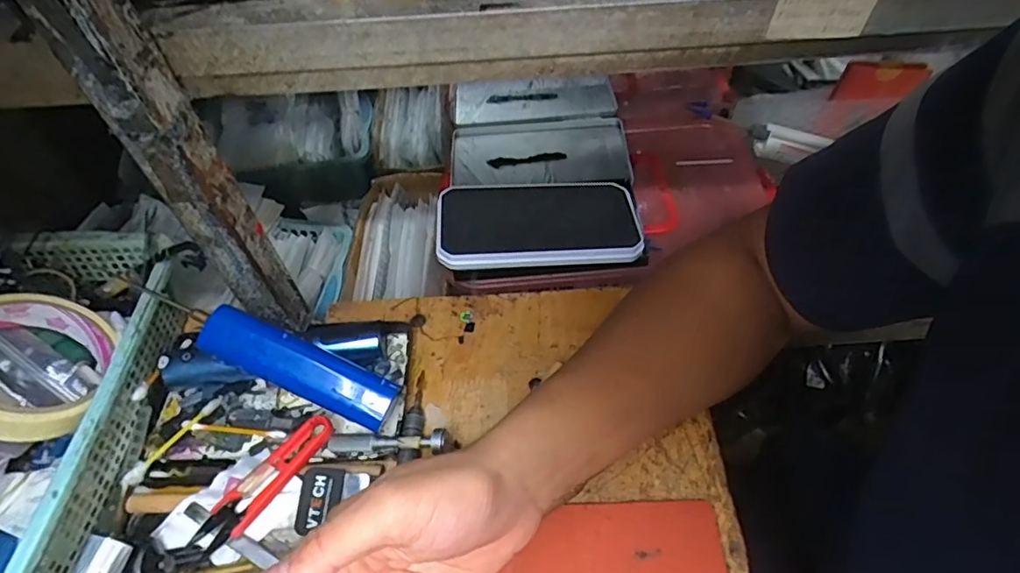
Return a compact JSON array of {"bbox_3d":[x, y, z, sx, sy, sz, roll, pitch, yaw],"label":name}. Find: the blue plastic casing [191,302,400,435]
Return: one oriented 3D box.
[{"bbox_3d":[-0.140,0.054,0.374,0.133,0.026,0.032,26,53,-3],"label":"blue plastic casing"}]

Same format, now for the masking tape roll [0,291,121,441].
[{"bbox_3d":[-0.302,0.049,0.348,0.084,0.036,0.091,33,28,-20],"label":"masking tape roll"}]

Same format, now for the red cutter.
[{"bbox_3d":[-0.157,0.126,0.352,0.023,0.006,0.109,43,64,5],"label":"red cutter"}]

